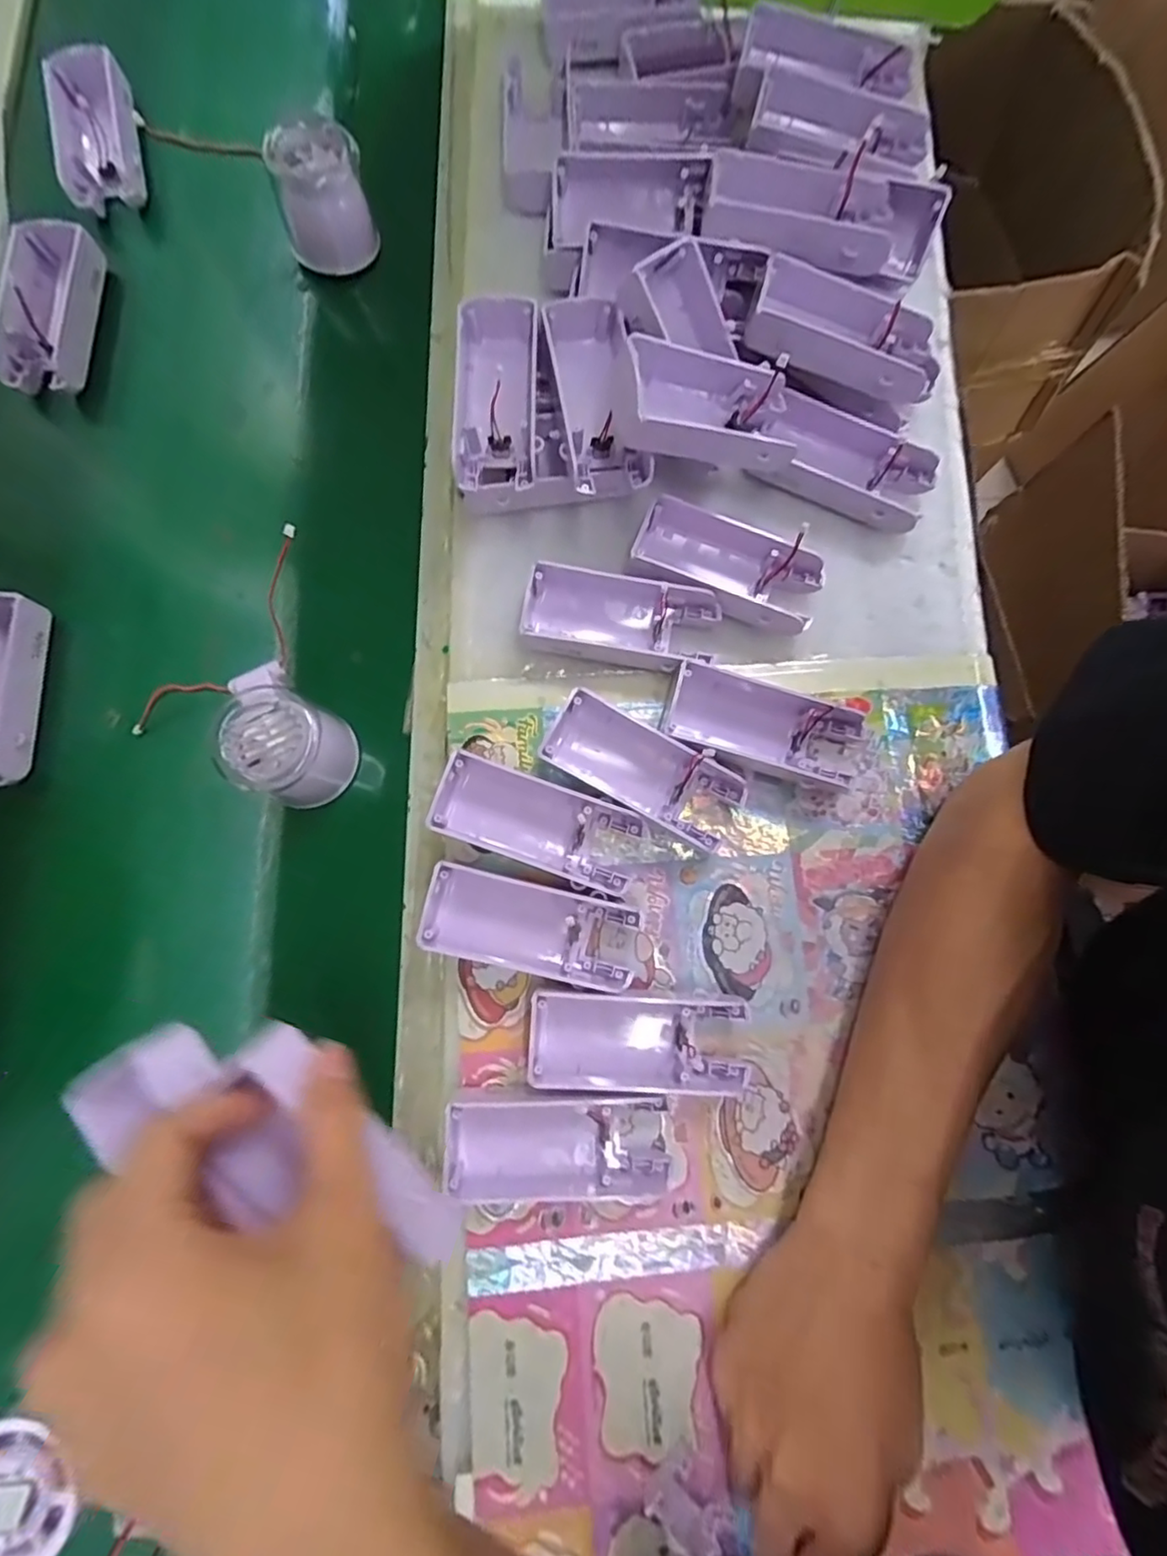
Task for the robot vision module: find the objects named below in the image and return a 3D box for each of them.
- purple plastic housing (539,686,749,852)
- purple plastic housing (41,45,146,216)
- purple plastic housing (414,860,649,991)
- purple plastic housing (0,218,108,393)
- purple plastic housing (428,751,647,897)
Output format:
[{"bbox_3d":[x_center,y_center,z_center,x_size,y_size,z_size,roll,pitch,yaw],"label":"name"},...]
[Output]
[{"bbox_3d":[0.034,-0.005,0.331,0.105,0.029,0.044,27,81,5],"label":"purple plastic housing"},{"bbox_3d":[-0.329,-0.439,0.411,0.055,0.020,0.103,-13,80,-2],"label":"purple plastic housing"},{"bbox_3d":[-0.027,0.077,0.320,0.112,0.026,0.044,14,80,3],"label":"purple plastic housing"},{"bbox_3d":[-0.346,-0.302,0.390,0.061,0.030,0.105,-1,80,0],"label":"purple plastic housing"},{"bbox_3d":[-0.023,0.025,0.327,0.107,0.032,0.043,19,80,4],"label":"purple plastic housing"}]

